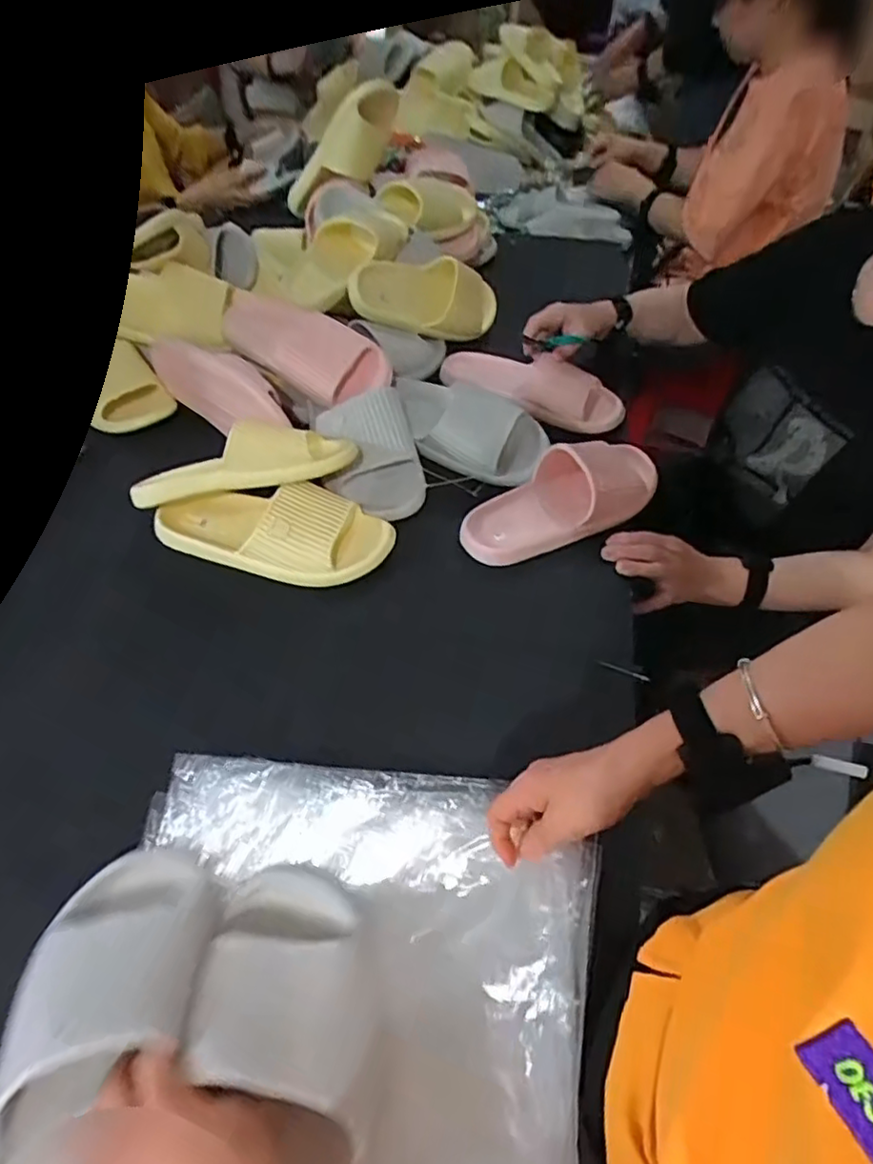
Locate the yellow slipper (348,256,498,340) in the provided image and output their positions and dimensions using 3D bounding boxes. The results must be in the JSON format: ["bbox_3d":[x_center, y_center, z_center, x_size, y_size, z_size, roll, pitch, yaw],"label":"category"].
[{"bbox_3d":[-0.007,-0.431,0.959,0.246,0.102,0.069,-5,48,-28],"label":"yellow slipper"}]

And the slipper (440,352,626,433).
[{"bbox_3d":[0.130,-0.277,0.887,0.256,0.064,0.102,24,54,19],"label":"slipper"}]

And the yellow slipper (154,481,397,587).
[{"bbox_3d":[-0.180,-0.062,0.693,0.260,0.054,0.102,10,51,8],"label":"yellow slipper"}]

